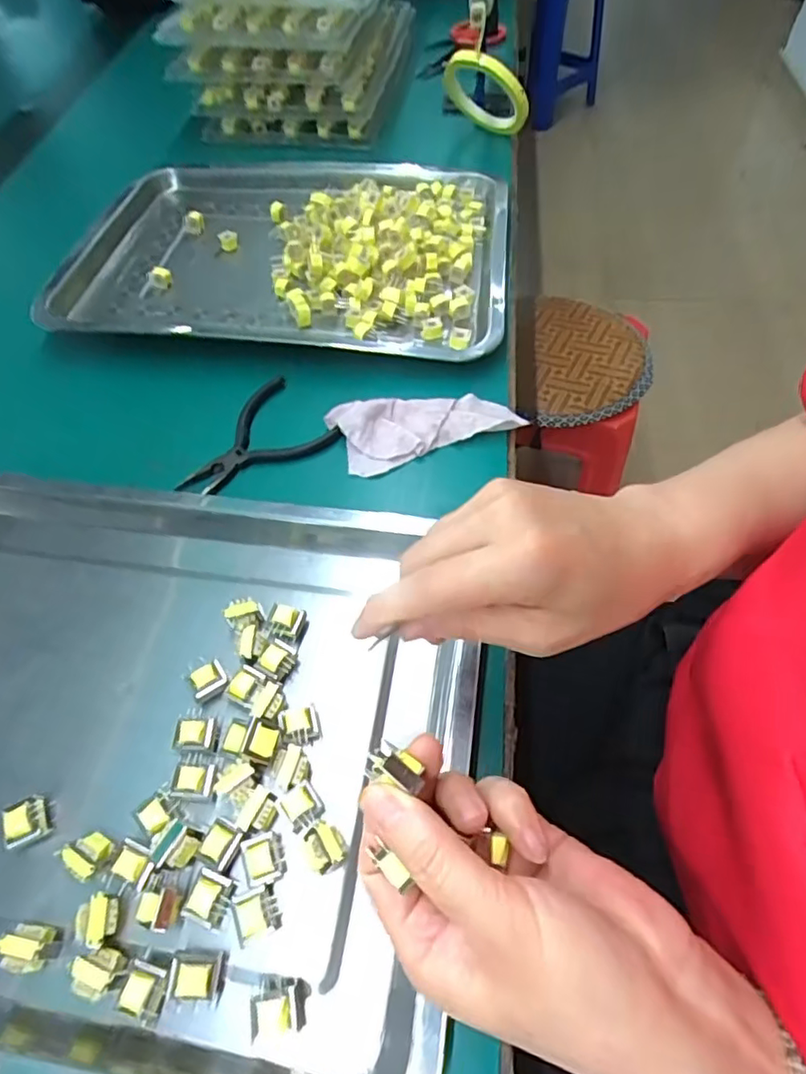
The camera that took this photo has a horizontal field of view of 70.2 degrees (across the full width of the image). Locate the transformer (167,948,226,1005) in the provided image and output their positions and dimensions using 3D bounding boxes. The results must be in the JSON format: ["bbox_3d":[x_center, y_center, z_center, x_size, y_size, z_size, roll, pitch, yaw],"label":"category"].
[{"bbox_3d":[-0.090,0.191,0.251,0.019,0.019,0.017,2,58,3],"label":"transformer"}]

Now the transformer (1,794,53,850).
[{"bbox_3d":[-0.185,0.142,0.285,0.017,0.015,0.021,-28,61,-15],"label":"transformer"}]

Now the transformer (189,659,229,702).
[{"bbox_3d":[-0.107,0.082,0.322,0.019,0.020,0.017,-31,62,-17],"label":"transformer"}]

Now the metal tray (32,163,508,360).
[{"bbox_3d":[-0.104,-0.277,0.530,0.390,0.033,0.289,5,58,4],"label":"metal tray"}]

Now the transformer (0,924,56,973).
[{"bbox_3d":[-0.169,0.184,0.257,0.021,0.013,0.017,4,58,4],"label":"transformer"}]

